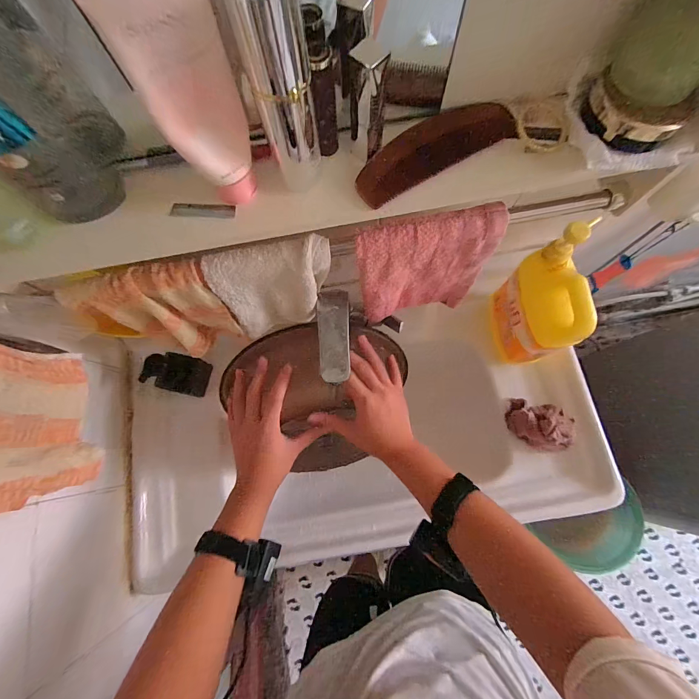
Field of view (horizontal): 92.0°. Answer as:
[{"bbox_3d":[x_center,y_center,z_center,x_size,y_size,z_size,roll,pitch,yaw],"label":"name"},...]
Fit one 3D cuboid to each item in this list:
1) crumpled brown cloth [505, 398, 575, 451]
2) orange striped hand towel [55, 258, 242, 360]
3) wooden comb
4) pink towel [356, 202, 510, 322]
[{"bbox_3d":[0.332,0.134,0.597,0.109,0.047,0.080,9,94,38],"label":"crumpled brown cloth"},{"bbox_3d":[-0.232,-0.039,0.439,0.156,0.179,0.050,-15,76,-3],"label":"orange striped hand towel"},{"bbox_3d":[0.071,-0.177,0.296,0.144,0.021,0.045,-28,77,-6],"label":"wooden comb"},{"bbox_3d":[0.093,-0.103,0.453,0.163,0.189,0.043,-10,75,-2],"label":"pink towel"}]

